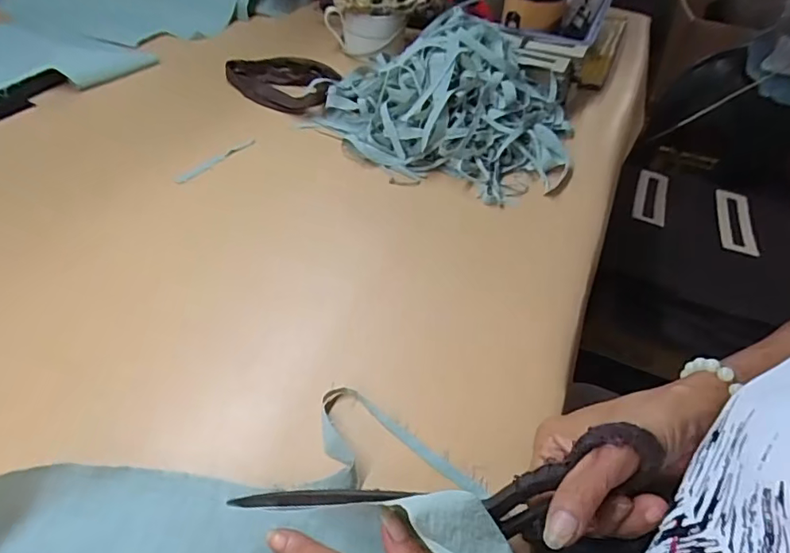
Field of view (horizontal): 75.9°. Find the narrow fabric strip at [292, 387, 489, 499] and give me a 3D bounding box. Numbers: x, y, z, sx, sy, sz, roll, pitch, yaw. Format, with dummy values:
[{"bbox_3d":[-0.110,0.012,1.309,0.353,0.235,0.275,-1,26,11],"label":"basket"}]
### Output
[{"bbox_3d":[-0.003,0.101,0.317,0.107,0.017,0.068,2,47,-4],"label":"narrow fabric strip"}]

